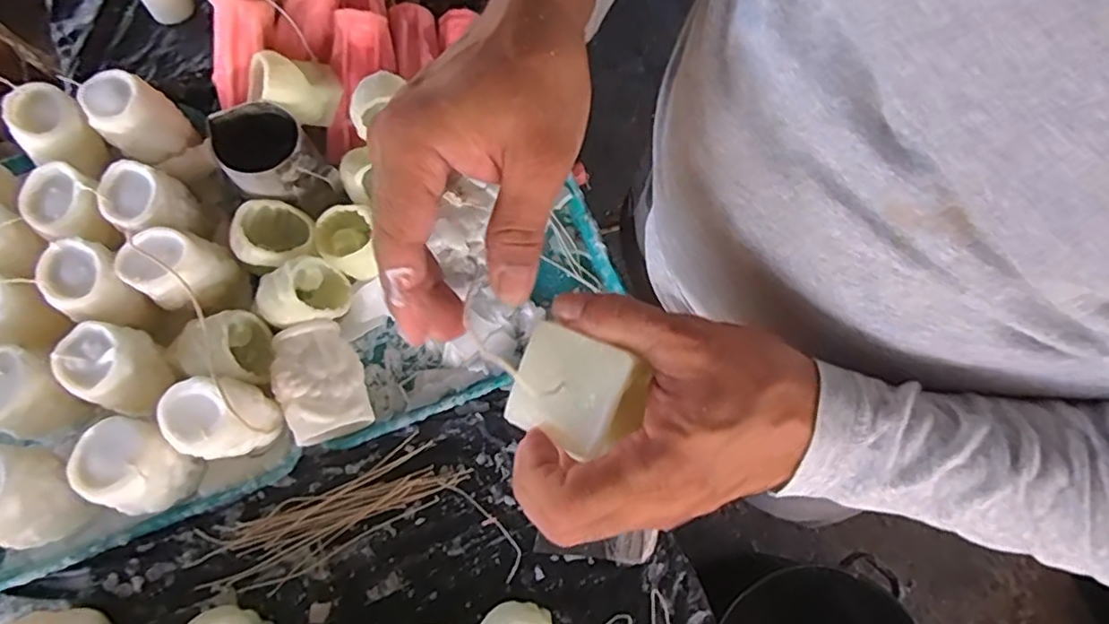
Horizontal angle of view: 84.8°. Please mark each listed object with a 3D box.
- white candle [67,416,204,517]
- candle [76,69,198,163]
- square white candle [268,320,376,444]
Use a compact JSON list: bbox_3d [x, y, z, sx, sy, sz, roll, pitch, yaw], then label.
[{"bbox_3d":[-0.361,0.133,0.533,0.068,0.092,0.069,36,74,11],"label":"white candle"},{"bbox_3d":[-0.426,-0.198,0.620,0.068,0.081,0.071,41,76,12],"label":"candle"},{"bbox_3d":[-0.221,0.069,0.582,0.074,0.063,0.108,-29,74,-10],"label":"square white candle"}]

